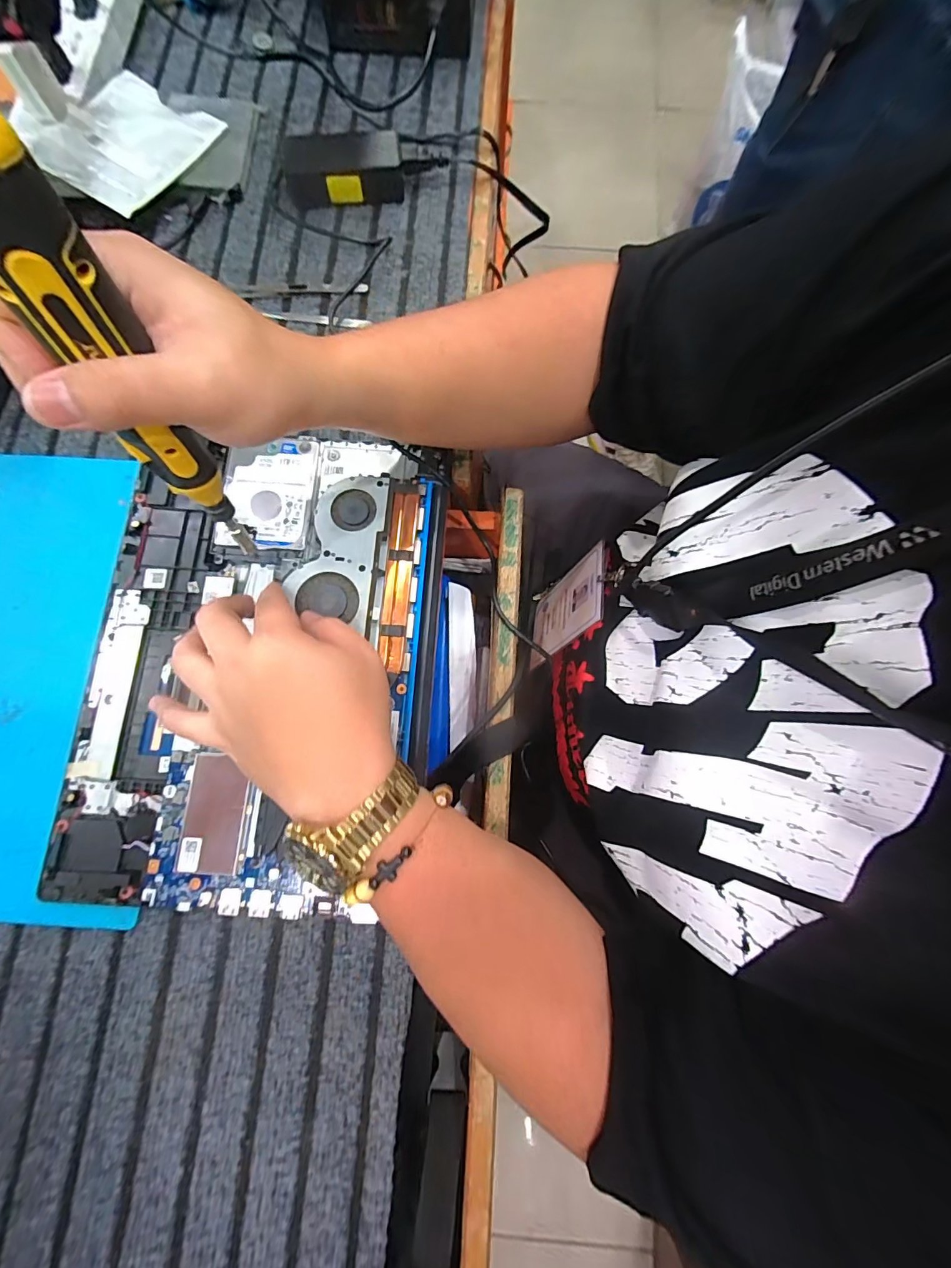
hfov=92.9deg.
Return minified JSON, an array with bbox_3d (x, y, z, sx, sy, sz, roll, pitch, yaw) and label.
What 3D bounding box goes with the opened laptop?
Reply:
[{"bbox_3d":[-0.155,0.015,0.334,0.245,0.020,0.343,3,78,0],"label":"opened laptop"}]

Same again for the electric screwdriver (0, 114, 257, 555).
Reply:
[{"bbox_3d":[-0.155,-0.106,0.212,0.028,0.199,0.028,1,66,-3],"label":"electric screwdriver"}]

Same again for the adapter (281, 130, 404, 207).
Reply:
[{"bbox_3d":[-0.122,-0.432,0.420,0.105,0.034,0.049,-10,78,-2],"label":"adapter"}]

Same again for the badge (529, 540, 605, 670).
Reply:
[{"bbox_3d":[0.091,-0.025,0.462,0.004,0.128,0.092,20,60,-15],"label":"badge"}]

